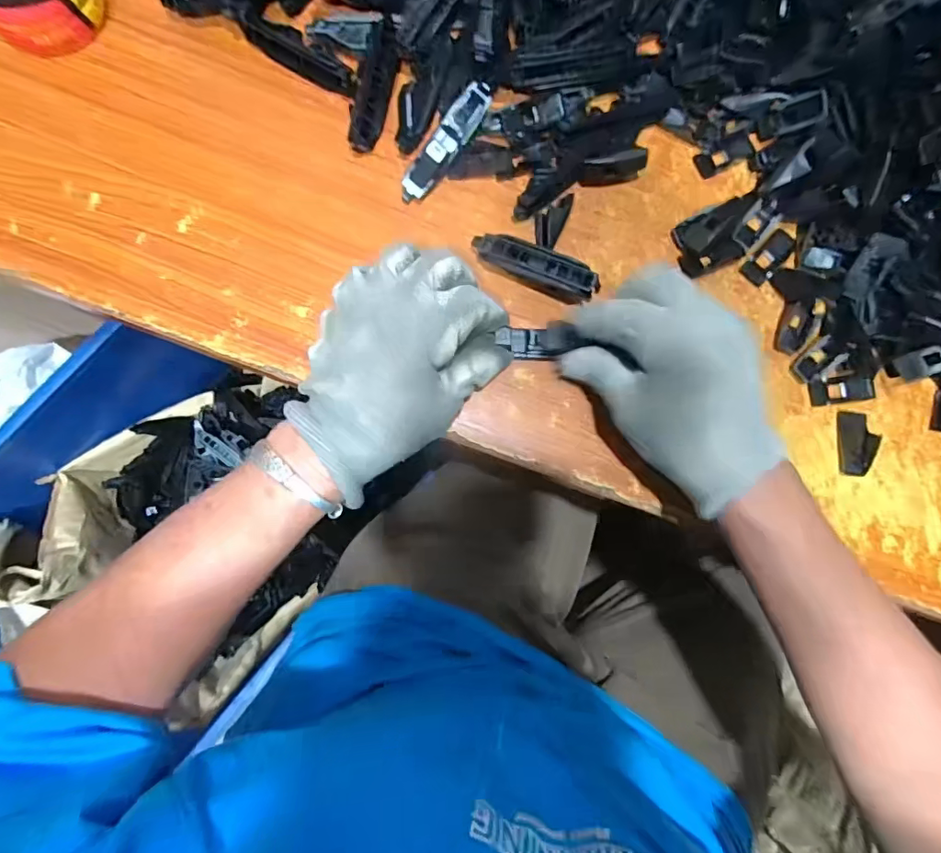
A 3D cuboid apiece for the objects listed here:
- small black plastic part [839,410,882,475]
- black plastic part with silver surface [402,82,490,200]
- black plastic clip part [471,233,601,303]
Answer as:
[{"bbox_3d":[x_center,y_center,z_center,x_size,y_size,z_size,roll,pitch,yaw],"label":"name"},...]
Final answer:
[{"bbox_3d":[0.249,0.011,0.331,0.022,0.010,0.040,6,83,-3],"label":"small black plastic part"},{"bbox_3d":[-0.015,-0.177,0.322,0.017,0.017,0.082,37,95,1],"label":"black plastic part with silver surface"},{"bbox_3d":[0.041,-0.101,0.323,0.079,0.021,0.023,26,82,-1],"label":"black plastic clip part"}]

